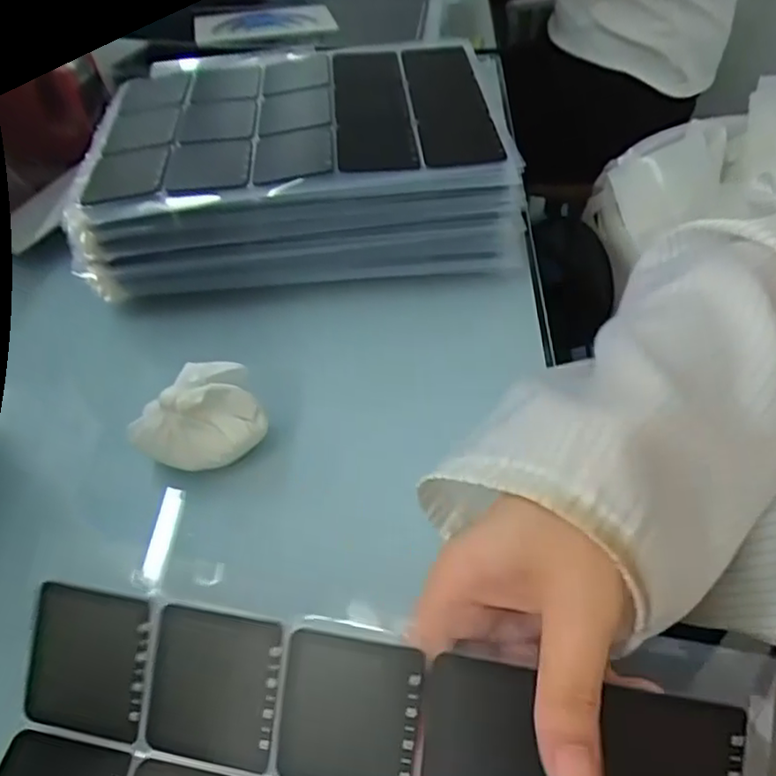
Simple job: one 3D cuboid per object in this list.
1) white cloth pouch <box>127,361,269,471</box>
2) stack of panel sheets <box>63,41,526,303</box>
[{"bbox_3d":[-0.097,0.015,0.329,0.064,0.038,0.038,-23,50,-17],"label":"white cloth pouch"},{"bbox_3d":[-0.063,-0.166,0.471,0.283,0.090,0.206,-4,48,1],"label":"stack of panel sheets"}]

